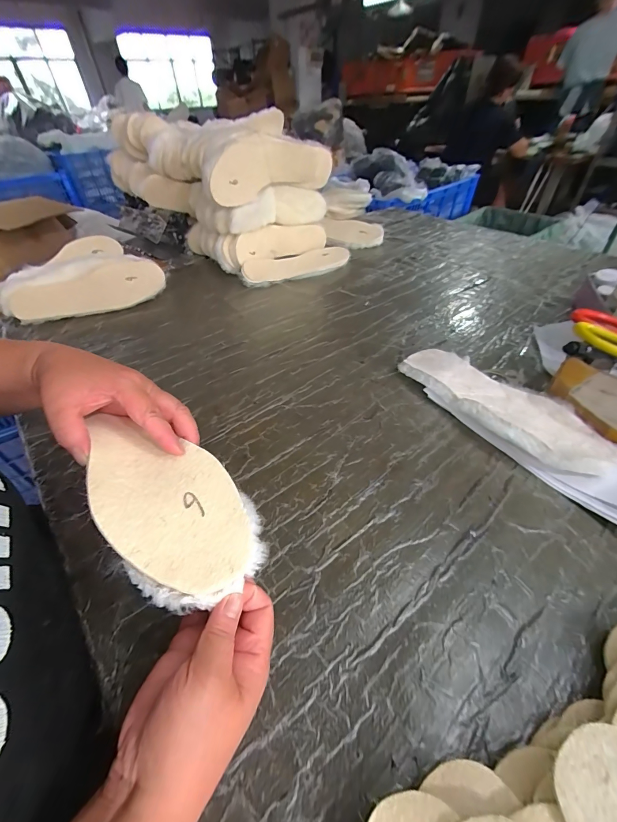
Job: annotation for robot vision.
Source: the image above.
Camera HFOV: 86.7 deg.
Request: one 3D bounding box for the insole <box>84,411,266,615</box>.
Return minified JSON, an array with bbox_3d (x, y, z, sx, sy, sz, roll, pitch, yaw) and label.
[{"bbox_3d":[-0.122,0.068,0.270,0.091,0.032,0.194,-27,54,-37],"label":"insole"}]

